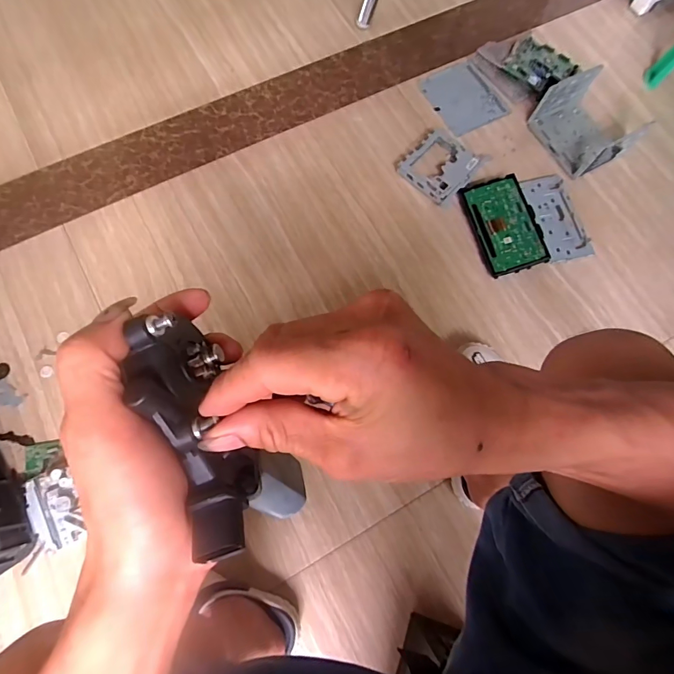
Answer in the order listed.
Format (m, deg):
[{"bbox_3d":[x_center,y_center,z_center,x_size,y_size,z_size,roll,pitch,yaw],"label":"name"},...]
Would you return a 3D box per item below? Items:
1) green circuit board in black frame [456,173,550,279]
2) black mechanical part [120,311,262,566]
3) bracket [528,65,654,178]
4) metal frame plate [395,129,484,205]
[{"bbox_3d":[0.345,-0.229,0.860,0.124,0.022,0.198,-19,81,11],"label":"green circuit board in black frame"},{"bbox_3d":[-0.063,0.043,0.191,0.032,0.038,0.107,-20,90,-6],"label":"black mechanical part"},{"bbox_3d":[0.535,-0.461,0.892,0.153,0.099,0.189,-32,77,-9],"label":"bracket"},{"bbox_3d":[0.222,-0.364,0.901,0.129,0.030,0.136,42,78,10],"label":"metal frame plate"}]

